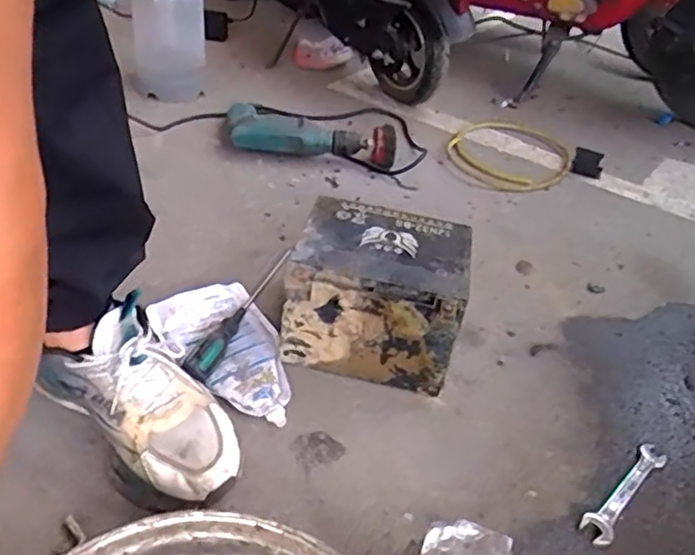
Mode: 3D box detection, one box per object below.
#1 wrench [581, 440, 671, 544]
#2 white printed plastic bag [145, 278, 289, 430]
[{"bbox_3d":[0.248,0.189,0.564,0.026,0.010,0.128,33,44,33],"label":"wrench"},{"bbox_3d":[-0.122,0.078,0.669,0.115,0.026,0.199,-19,42,-30],"label":"white printed plastic bag"}]

